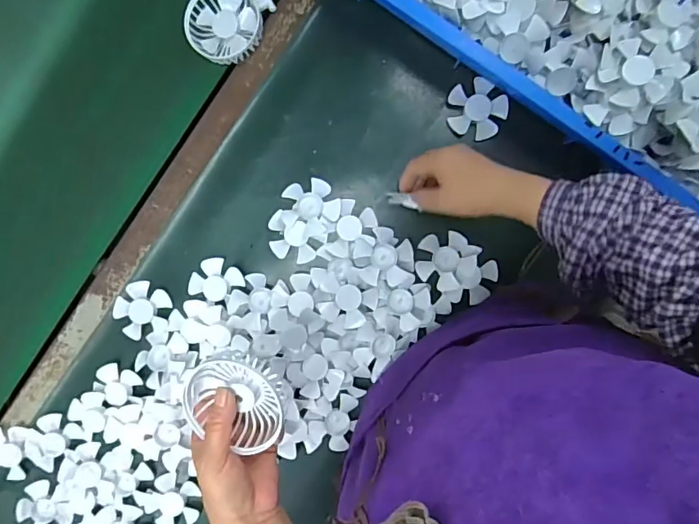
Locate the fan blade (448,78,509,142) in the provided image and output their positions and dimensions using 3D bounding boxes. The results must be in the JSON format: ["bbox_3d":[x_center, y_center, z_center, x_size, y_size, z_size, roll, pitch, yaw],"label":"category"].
[{"bbox_3d":[0.157,-0.189,0.610,0.070,0.009,0.069,0,94,5],"label":"fan blade"}]

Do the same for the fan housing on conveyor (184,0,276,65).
[{"bbox_3d":[-0.152,-0.295,0.607,0.092,0.028,0.096,0,94,5],"label":"fan housing on conveyor"}]

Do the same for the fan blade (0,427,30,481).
[{"bbox_3d":[-0.453,0.250,0.650,0.057,0.007,0.067,5,94,4],"label":"fan blade"}]

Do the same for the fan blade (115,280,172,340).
[{"bbox_3d":[-0.265,0.061,0.636,0.071,0.011,0.070,0,94,5],"label":"fan blade"}]

